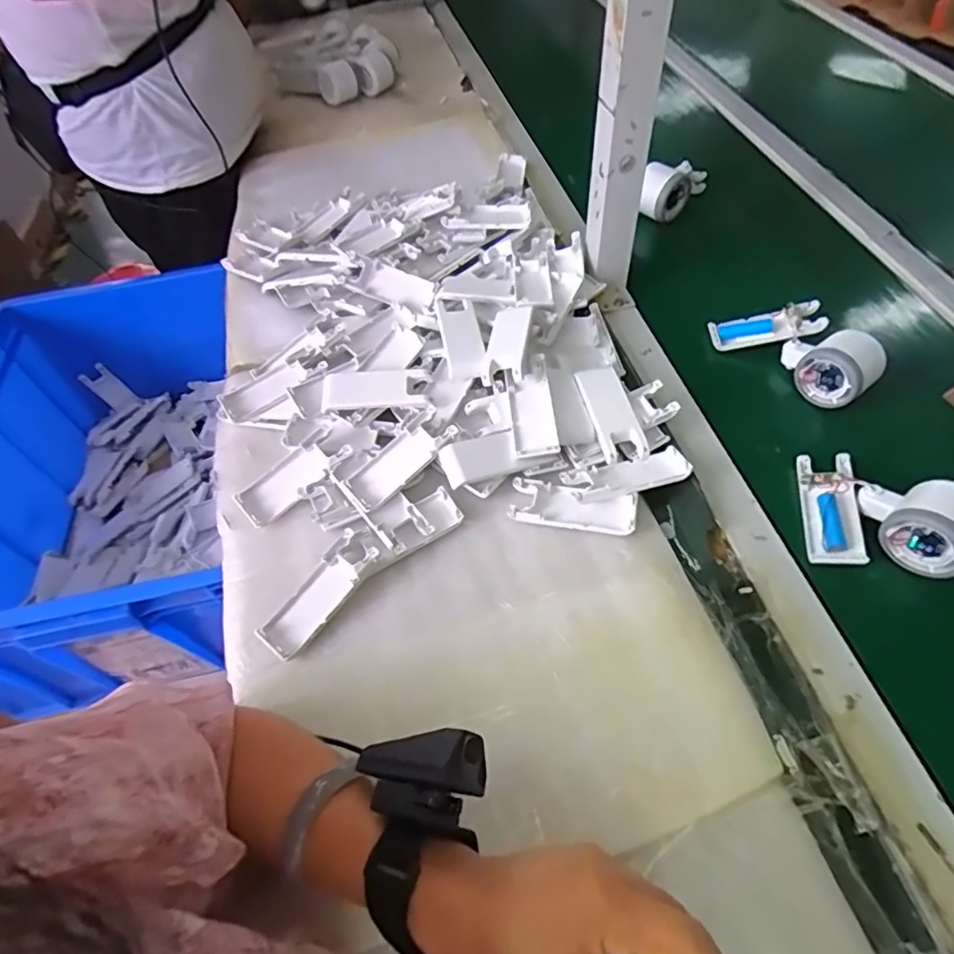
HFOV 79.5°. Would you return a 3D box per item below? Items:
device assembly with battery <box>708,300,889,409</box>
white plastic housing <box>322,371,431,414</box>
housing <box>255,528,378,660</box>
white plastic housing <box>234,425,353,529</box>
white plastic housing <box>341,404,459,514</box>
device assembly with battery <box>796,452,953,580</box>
[{"bbox_3d":[0.322,-0.139,0.569,0.085,0.052,0.156,-40,63,-20],"label":"device assembly with battery"},{"bbox_3d":[-0.092,-0.079,0.532,0.097,0.018,0.039,-4,57,2],"label":"white plastic housing"},{"bbox_3d":[-0.124,0.091,0.449,0.038,0.019,0.102,32,65,22],"label":"housing"},{"bbox_3d":[-0.163,0.000,0.508,0.100,0.027,0.042,-37,62,-18],"label":"white plastic housing"},{"bbox_3d":[-0.066,-0.015,0.499,0.101,0.022,0.039,-44,63,-6],"label":"white plastic housing"},{"bbox_3d":[0.330,0.024,0.453,0.117,0.042,0.099,9,58,10],"label":"device assembly with battery"}]

